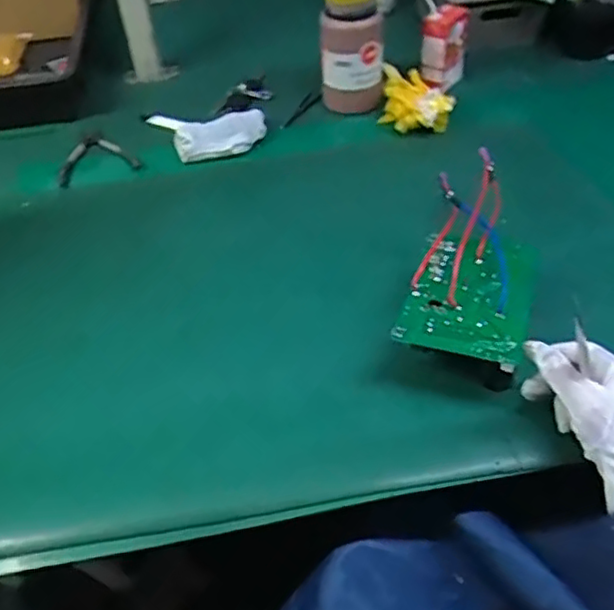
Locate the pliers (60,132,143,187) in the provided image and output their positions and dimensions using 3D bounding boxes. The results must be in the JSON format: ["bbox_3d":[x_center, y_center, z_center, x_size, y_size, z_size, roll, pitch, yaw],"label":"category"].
[{"bbox_3d":[-0.299,-0.195,0.901,0.114,0.014,0.100,31,55,30],"label":"pliers"}]

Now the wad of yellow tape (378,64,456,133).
[{"bbox_3d":[0.153,-0.289,0.917,0.096,0.059,0.090,4,46,9],"label":"wad of yellow tape"}]

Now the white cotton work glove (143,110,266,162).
[{"bbox_3d":[-0.148,-0.243,0.927,0.181,0.031,0.097,4,46,8],"label":"white cotton work glove"}]

